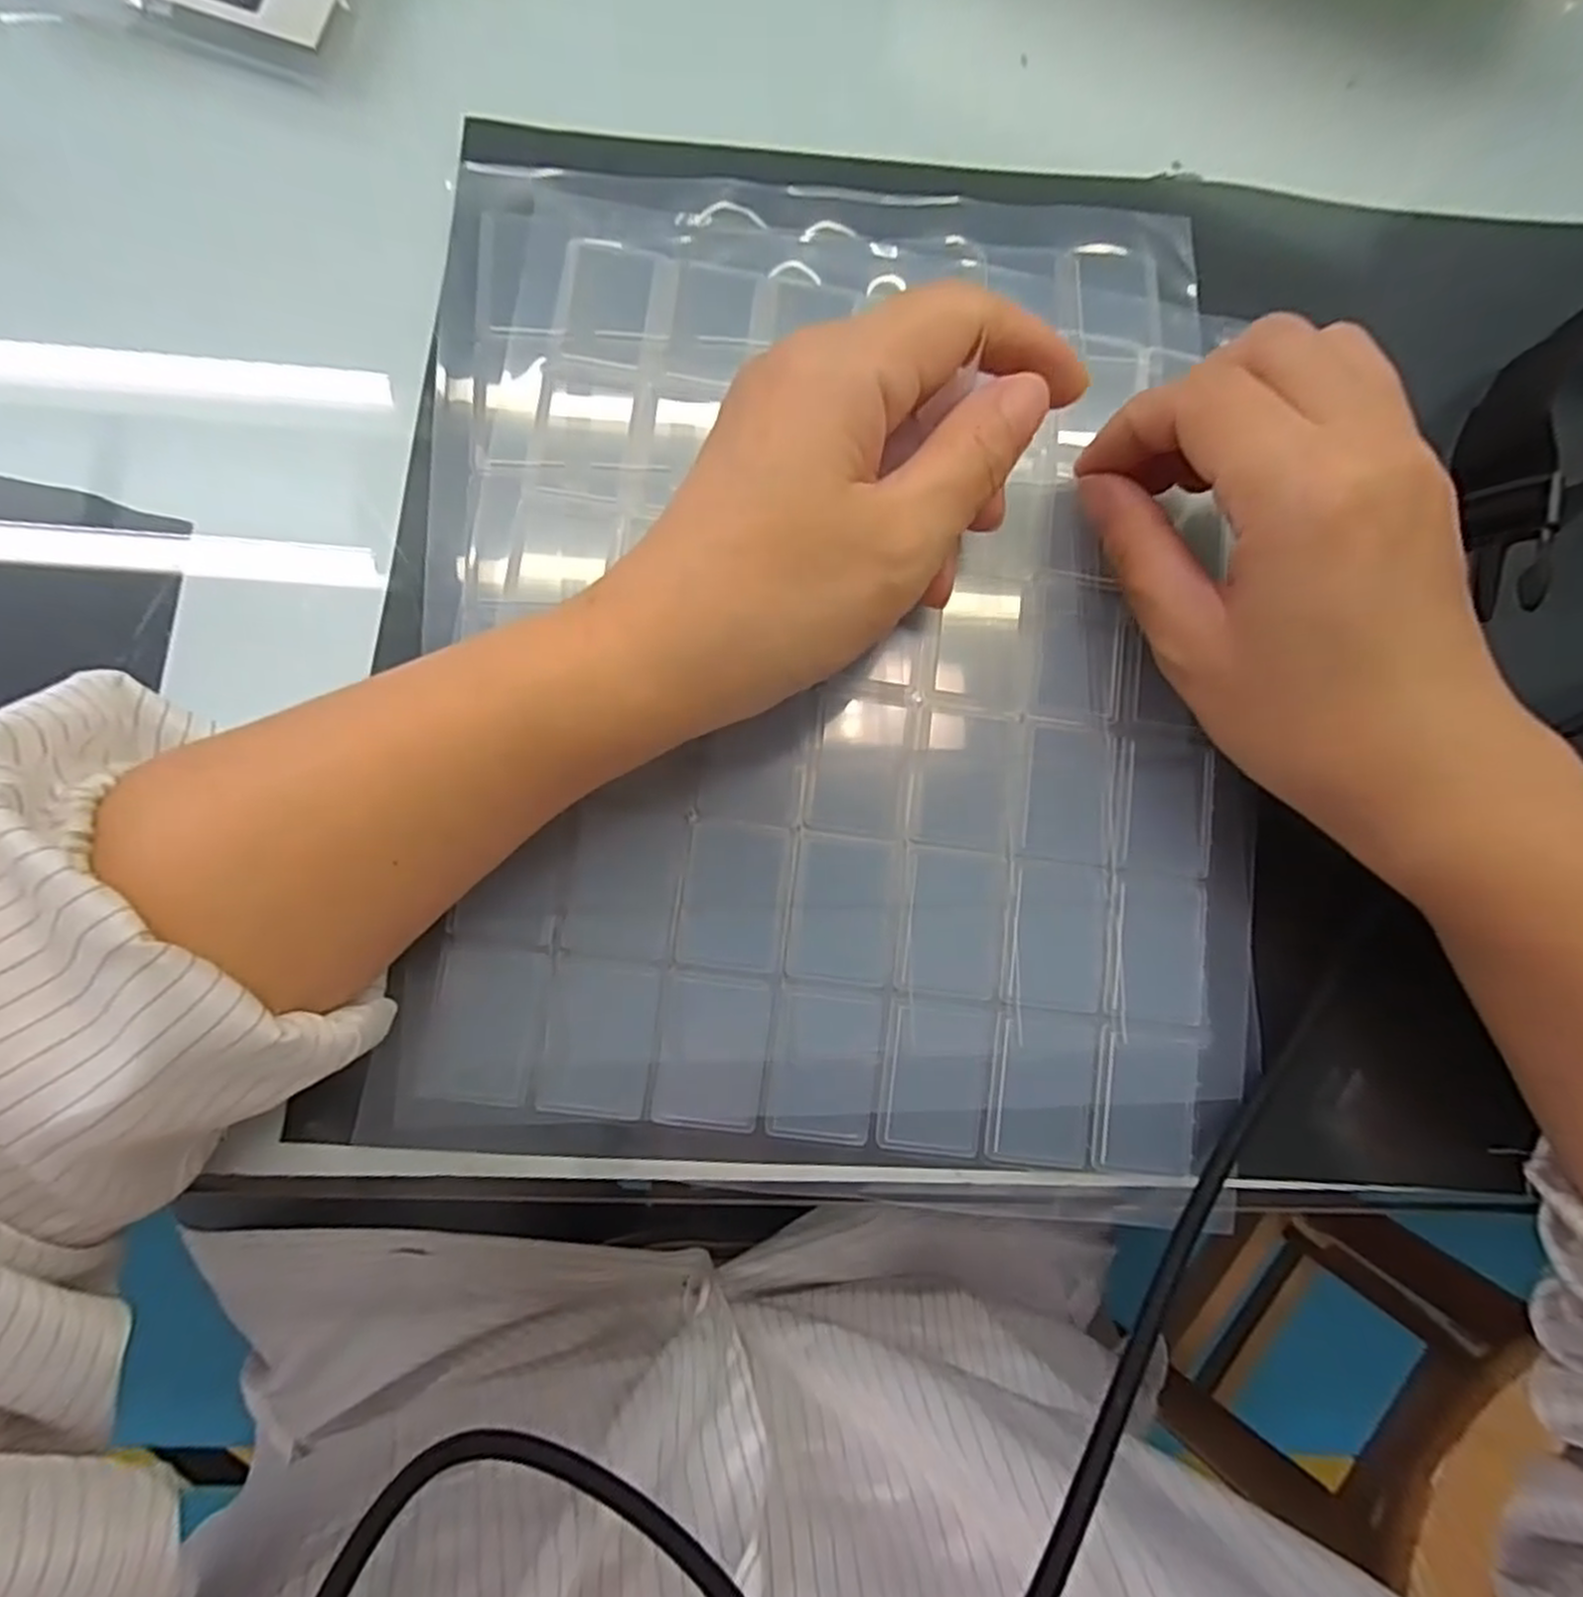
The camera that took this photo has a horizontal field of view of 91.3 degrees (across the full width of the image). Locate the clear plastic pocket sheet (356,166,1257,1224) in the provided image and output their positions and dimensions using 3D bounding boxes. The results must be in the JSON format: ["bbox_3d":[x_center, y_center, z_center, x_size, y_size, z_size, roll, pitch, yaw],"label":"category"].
[{"bbox_3d":[0.014,-0.041,0.227,0.236,0.010,0.299,2,83,-5],"label":"clear plastic pocket sheet"}]

